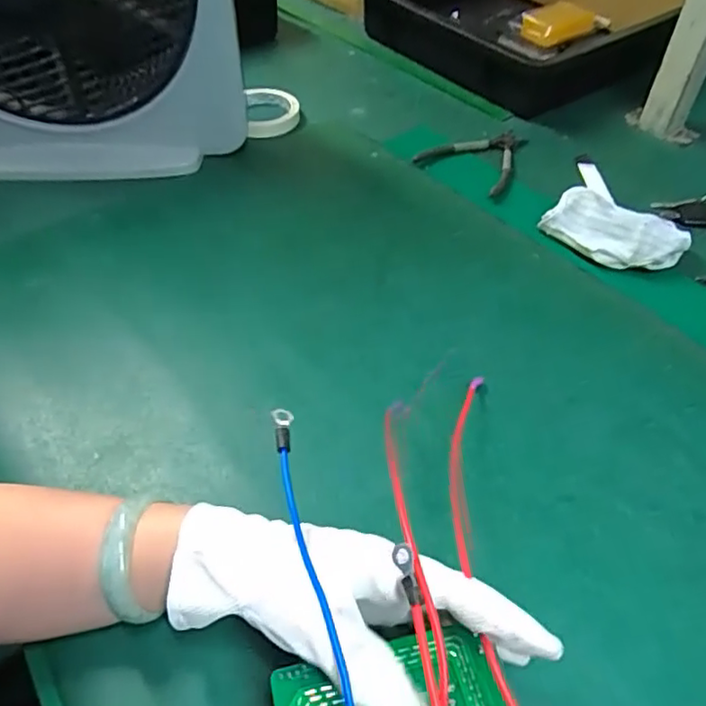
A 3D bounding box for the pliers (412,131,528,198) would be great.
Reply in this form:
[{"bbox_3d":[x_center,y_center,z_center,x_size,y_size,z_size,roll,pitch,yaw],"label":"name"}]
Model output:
[{"bbox_3d":[0.149,-0.230,0.687,0.105,0.010,0.131,30,54,23],"label":"pliers"}]

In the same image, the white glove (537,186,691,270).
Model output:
[{"bbox_3d":[0.250,-0.116,0.573,0.124,0.034,0.075,36,56,26],"label":"white glove"}]

